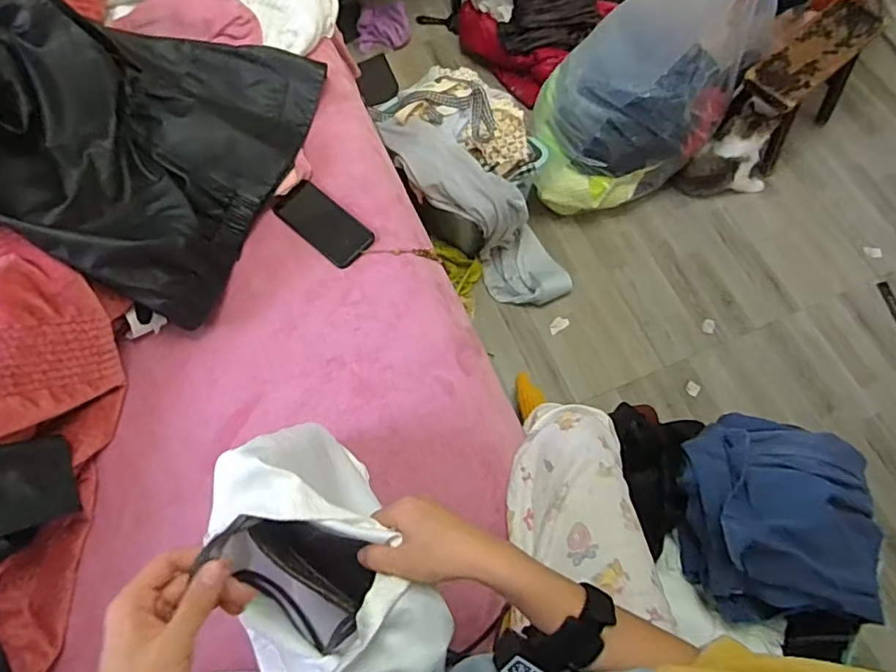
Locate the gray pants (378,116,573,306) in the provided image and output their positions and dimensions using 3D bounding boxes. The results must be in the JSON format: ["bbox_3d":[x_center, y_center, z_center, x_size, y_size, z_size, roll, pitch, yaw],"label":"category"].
[{"bbox_3d":[0.076,-0.275,1.277,0.159,0.524,0.178,6,57,52],"label":"gray pants"}]

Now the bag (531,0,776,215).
[{"bbox_3d":[0.413,-0.563,1.235,0.436,0.502,0.314,-11,67,-4],"label":"bag"}]

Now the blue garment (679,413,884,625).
[{"bbox_3d":[0.467,0.244,0.804,0.238,0.148,0.271,-3,67,-1],"label":"blue garment"}]

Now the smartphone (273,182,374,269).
[{"bbox_3d":[-0.195,-0.177,0.912,0.158,0.011,0.077,40,79,9],"label":"smartphone"}]

